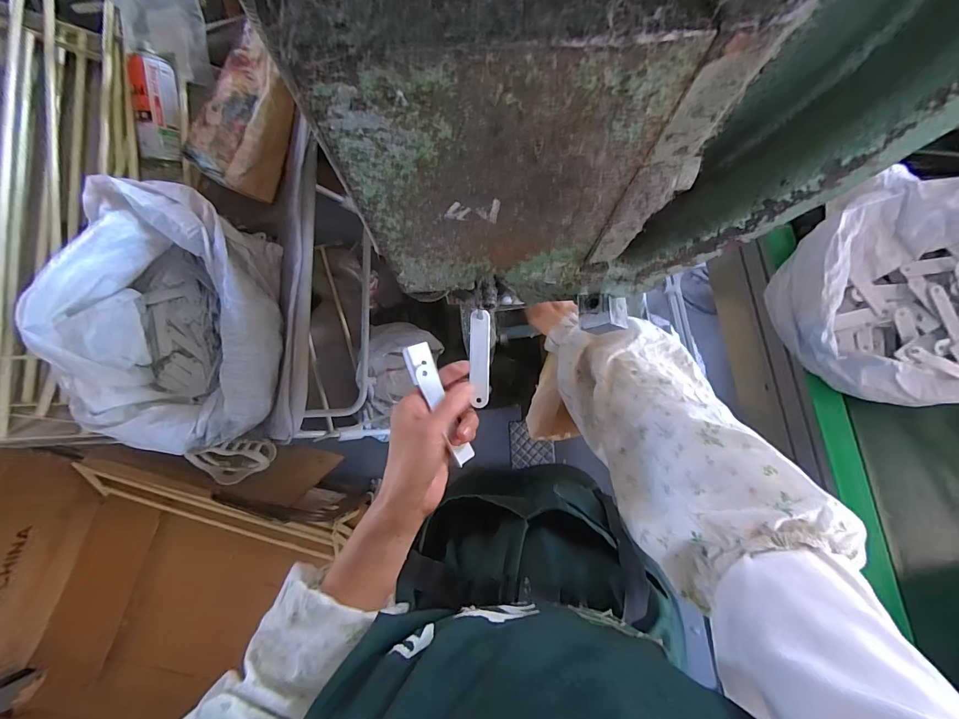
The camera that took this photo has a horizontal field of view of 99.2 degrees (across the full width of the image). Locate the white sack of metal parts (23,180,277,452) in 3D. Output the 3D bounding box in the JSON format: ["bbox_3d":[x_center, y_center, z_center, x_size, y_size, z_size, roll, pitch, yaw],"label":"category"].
[{"bbox_3d":[-0.417,-0.058,0.589,0.260,0.195,0.365,0,79,1],"label":"white sack of metal parts"}]

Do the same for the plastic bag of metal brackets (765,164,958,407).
[{"bbox_3d":[0.545,-0.094,0.501,0.279,0.127,0.296,-27,79,-4],"label":"plastic bag of metal brackets"}]

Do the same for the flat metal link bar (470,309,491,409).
[{"bbox_3d":[0.001,0.000,0.373,0.018,0.004,0.087,0,94,-8],"label":"flat metal link bar"}]

